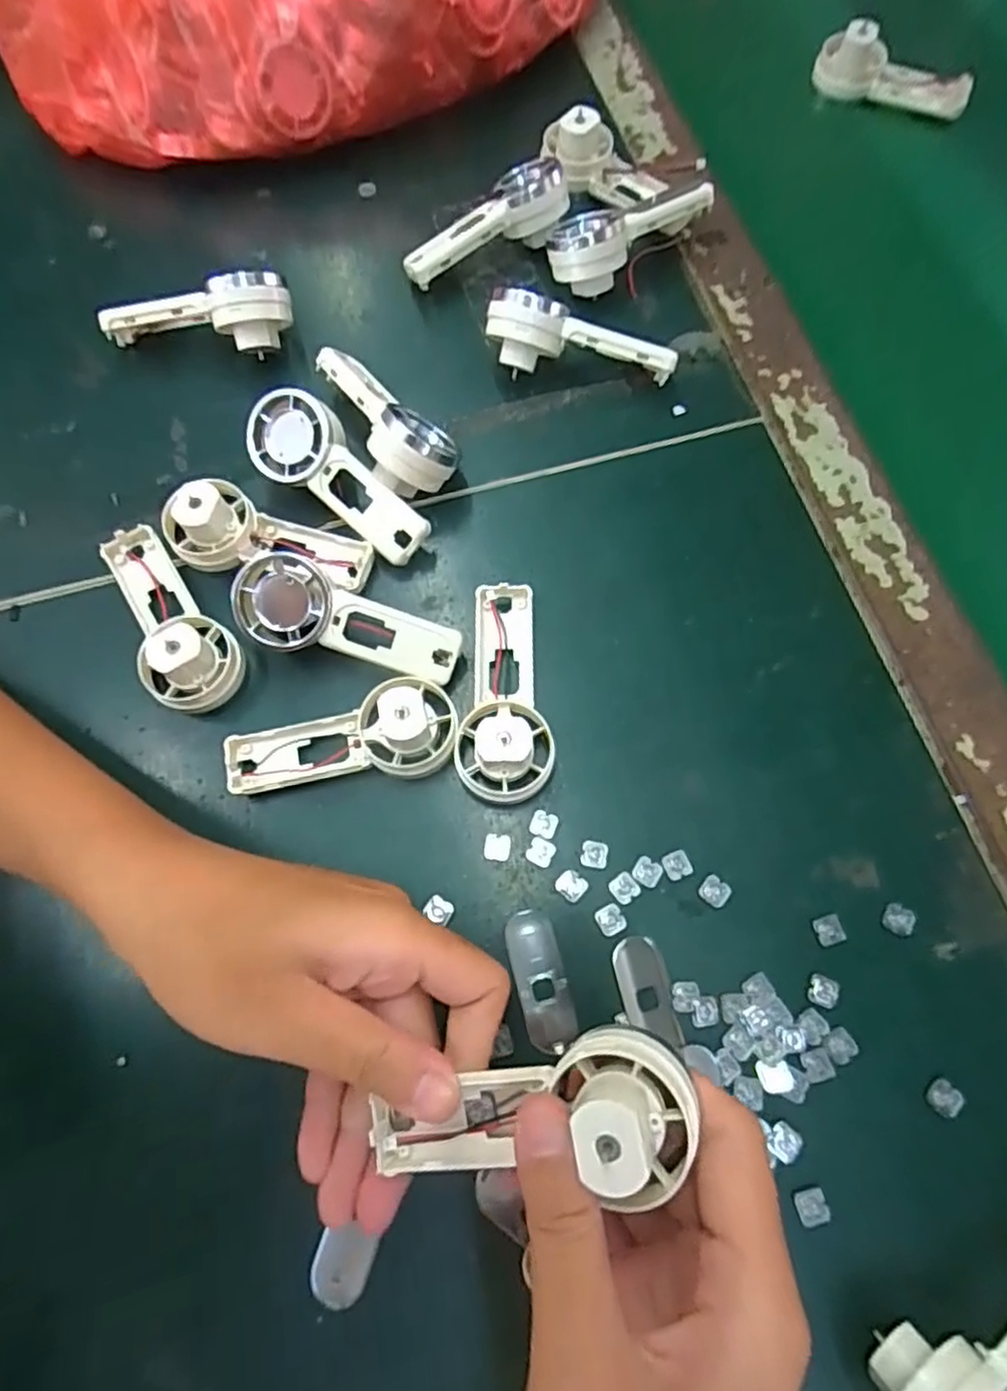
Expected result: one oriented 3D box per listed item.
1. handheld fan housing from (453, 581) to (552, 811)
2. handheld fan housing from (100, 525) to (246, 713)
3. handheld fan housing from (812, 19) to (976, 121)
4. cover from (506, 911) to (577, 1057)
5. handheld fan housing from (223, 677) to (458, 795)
[{"bbox_3d":[0.003,-0.004,0.285,0.037,0.028,0.092,5,70,3],"label":"handheld fan housing"},{"bbox_3d":[-0.147,-0.035,0.298,0.039,0.029,0.092,-36,73,-11],"label":"handheld fan housing"},{"bbox_3d":[0.237,-0.377,0.421,0.092,0.032,0.019,17,71,7],"label":"handheld fan housing"},{"bbox_3d":[0.014,0.107,0.262,0.019,0.004,0.049,-14,70,-4],"label":"cover"},{"bbox_3d":[-0.064,0.021,0.279,0.092,0.030,0.037,-16,70,-5],"label":"handheld fan housing"}]

